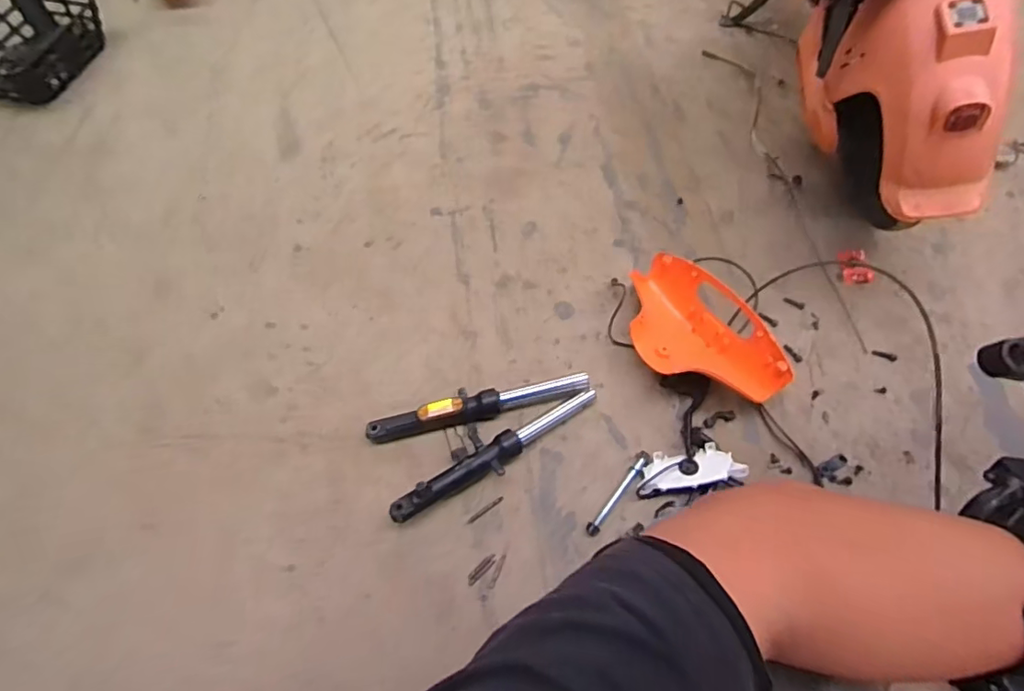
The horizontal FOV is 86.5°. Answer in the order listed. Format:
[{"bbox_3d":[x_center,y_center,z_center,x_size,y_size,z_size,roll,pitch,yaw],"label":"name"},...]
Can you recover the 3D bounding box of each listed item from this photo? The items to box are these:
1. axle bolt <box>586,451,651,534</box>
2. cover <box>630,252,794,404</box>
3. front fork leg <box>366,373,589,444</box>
[{"bbox_3d":[0.161,0.221,0.816,0.020,0.022,0.145,36,70,17],"label":"axle bolt"},{"bbox_3d":[0.293,-0.012,0.884,0.183,0.092,0.294,-41,70,-17],"label":"cover"},{"bbox_3d":[-0.054,0.090,0.870,0.355,0.049,0.057,-13,64,-5],"label":"front fork leg"}]

